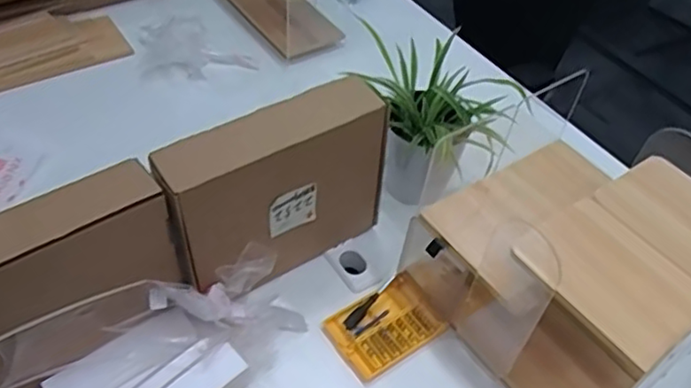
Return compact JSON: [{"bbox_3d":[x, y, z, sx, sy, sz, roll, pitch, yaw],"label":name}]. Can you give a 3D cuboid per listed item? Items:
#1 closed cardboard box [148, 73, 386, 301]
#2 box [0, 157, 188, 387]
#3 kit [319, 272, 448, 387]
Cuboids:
[{"bbox_3d":[-0.093,0.003,0.918,0.330,0.299,0.087,-22,54,-24],"label":"closed cardboard box"},{"bbox_3d":[-0.371,0.132,0.776,0.320,0.285,0.088,-26,55,-26],"label":"box"},{"bbox_3d":[0.060,0.197,0.941,0.156,0.023,0.115,-24,54,-25],"label":"kit"}]

